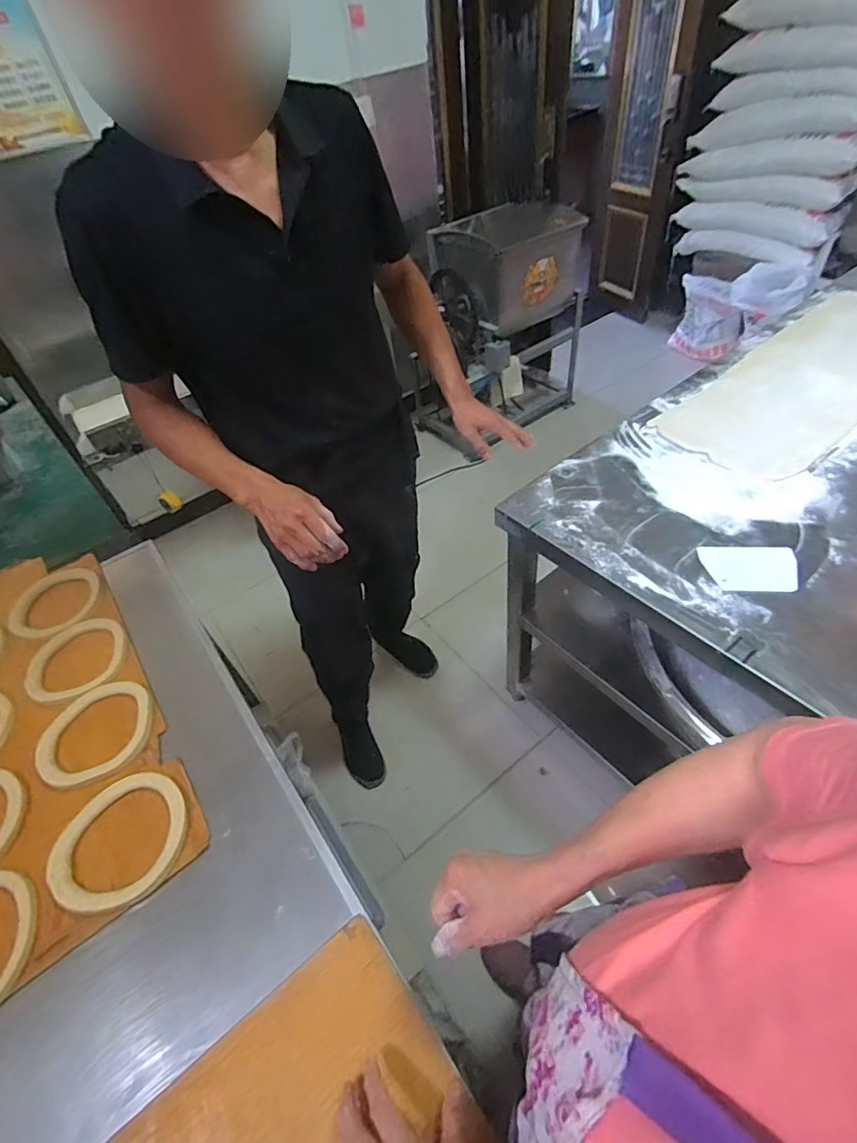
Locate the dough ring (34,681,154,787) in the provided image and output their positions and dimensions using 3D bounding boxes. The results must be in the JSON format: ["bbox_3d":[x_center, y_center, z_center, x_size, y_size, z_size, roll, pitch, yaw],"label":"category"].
[{"bbox_3d":[-0.494,0.236,0.753,0.155,0.018,0.138,-22,48,-14],"label":"dough ring"}]

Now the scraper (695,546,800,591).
[{"bbox_3d":[0.552,-0.004,0.868,0.148,0.009,0.099,-1,46,6],"label":"scraper"}]

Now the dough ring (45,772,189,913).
[{"bbox_3d":[-0.395,0.342,0.653,0.158,0.009,0.162,-4,46,4],"label":"dough ring"}]

